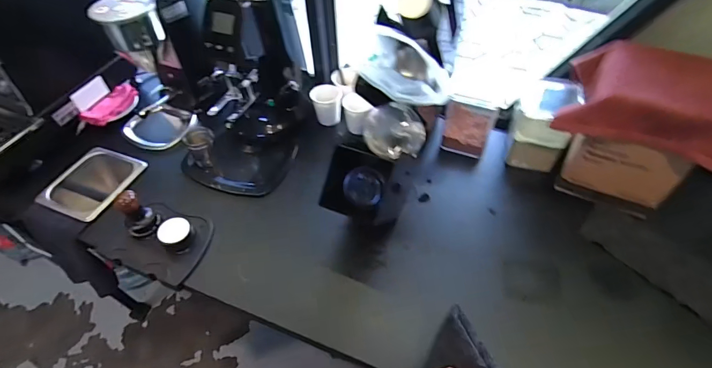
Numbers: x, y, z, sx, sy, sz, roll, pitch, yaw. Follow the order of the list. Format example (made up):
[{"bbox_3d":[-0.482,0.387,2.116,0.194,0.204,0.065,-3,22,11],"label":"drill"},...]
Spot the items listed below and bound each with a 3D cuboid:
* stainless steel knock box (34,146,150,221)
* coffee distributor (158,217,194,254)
[{"bbox_3d":[-0.589,0.018,0.896,0.170,0.086,0.182,14,53,13],"label":"stainless steel knock box"},{"bbox_3d":[-0.346,0.099,0.745,0.054,0.042,0.059,-15,52,-10],"label":"coffee distributor"}]

